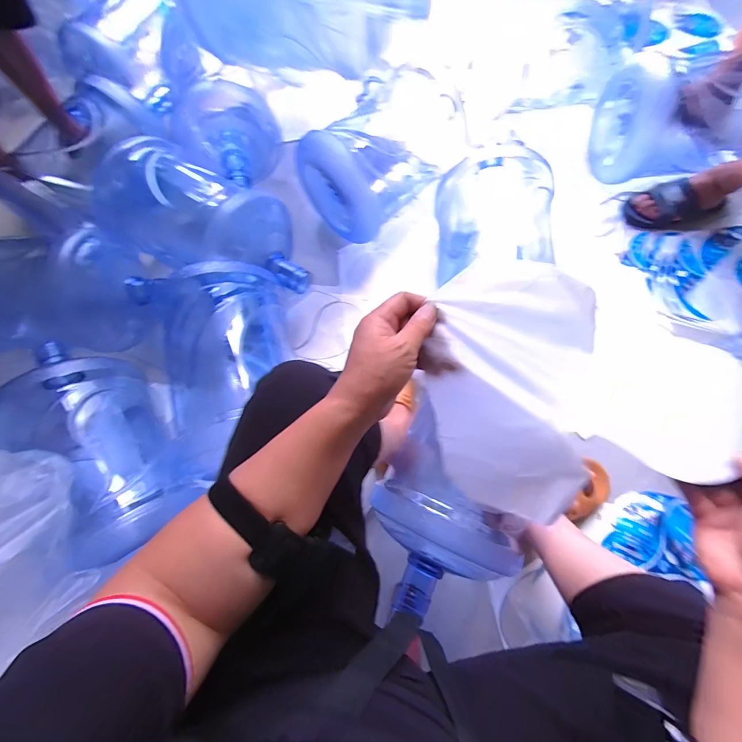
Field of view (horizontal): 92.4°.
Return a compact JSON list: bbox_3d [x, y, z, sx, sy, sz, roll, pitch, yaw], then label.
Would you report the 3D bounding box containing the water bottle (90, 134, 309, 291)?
[{"bbox_3d":[-0.353,-0.316,0.823,0.487,0.239,0.249,30,76,11],"label":"water bottle"}]

